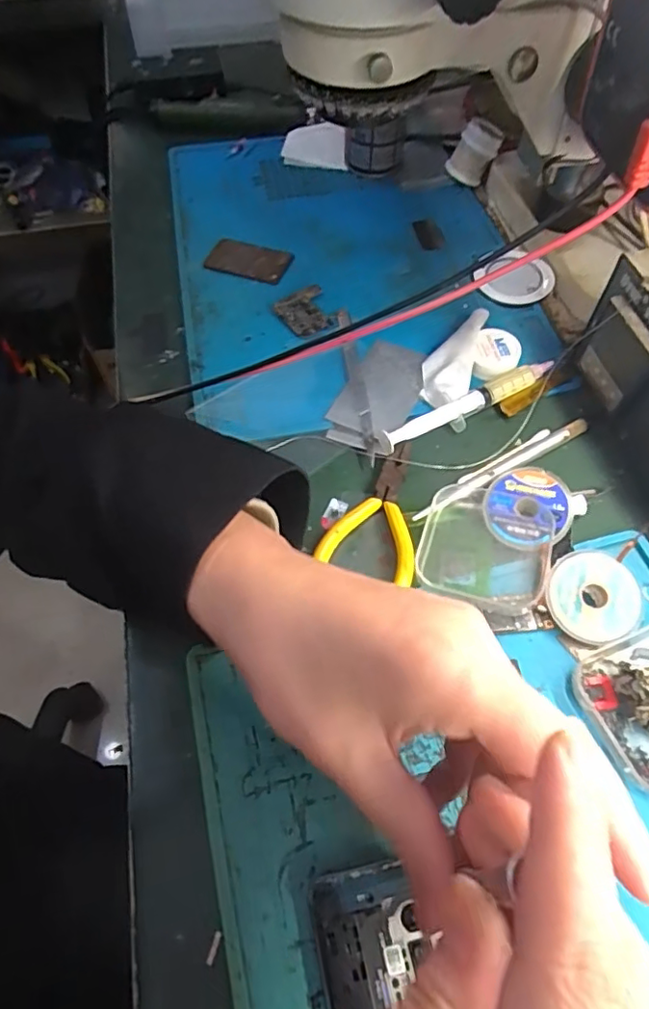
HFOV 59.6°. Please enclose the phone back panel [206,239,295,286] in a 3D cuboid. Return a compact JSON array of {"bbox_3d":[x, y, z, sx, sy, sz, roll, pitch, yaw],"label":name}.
[{"bbox_3d":[-0.057,-0.188,0.435,0.063,0.006,0.041,16,59,10],"label":"phone back panel"}]

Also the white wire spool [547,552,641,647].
[{"bbox_3d":[0.131,0.046,0.278,0.043,0.006,0.042,-43,76,-7],"label":"white wire spool"}]

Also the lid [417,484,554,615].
[{"bbox_3d":[0.085,0.021,0.298,0.064,0.010,0.062,18,60,12],"label":"lid"}]

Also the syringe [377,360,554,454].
[{"bbox_3d":[0.089,-0.060,0.347,0.126,0.014,0.014,-28,62,-15],"label":"syringe"}]

